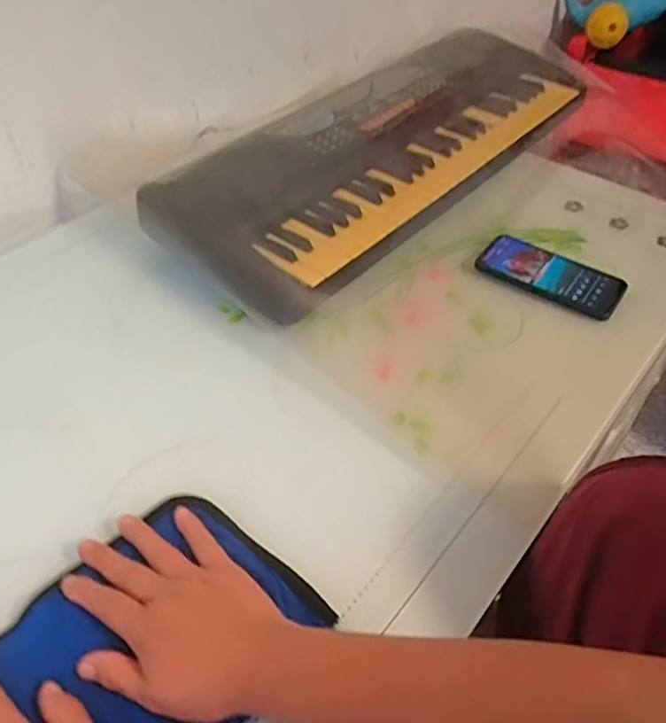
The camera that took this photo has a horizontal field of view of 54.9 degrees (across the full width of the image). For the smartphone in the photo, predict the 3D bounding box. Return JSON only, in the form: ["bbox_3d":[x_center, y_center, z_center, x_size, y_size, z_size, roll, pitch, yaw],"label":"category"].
[{"bbox_3d":[0.258,-0.105,0.759,0.164,0.013,0.081,30,55,22],"label":"smartphone"}]

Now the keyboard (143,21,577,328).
[{"bbox_3d":[0.098,-0.312,0.907,0.250,0.091,0.733,33,55,26],"label":"keyboard"}]

